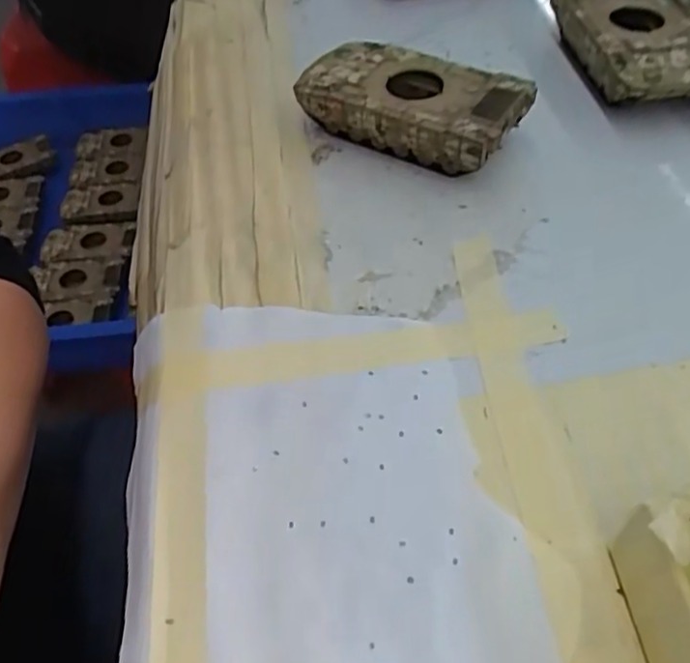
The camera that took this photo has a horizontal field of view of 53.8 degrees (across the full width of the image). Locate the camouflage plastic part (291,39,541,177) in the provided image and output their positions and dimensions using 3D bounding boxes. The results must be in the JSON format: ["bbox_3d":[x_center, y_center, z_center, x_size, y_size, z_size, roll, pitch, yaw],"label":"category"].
[{"bbox_3d":[0.029,-0.098,0.299,0.093,0.028,0.048,26,57,22],"label":"camouflage plastic part"}]

